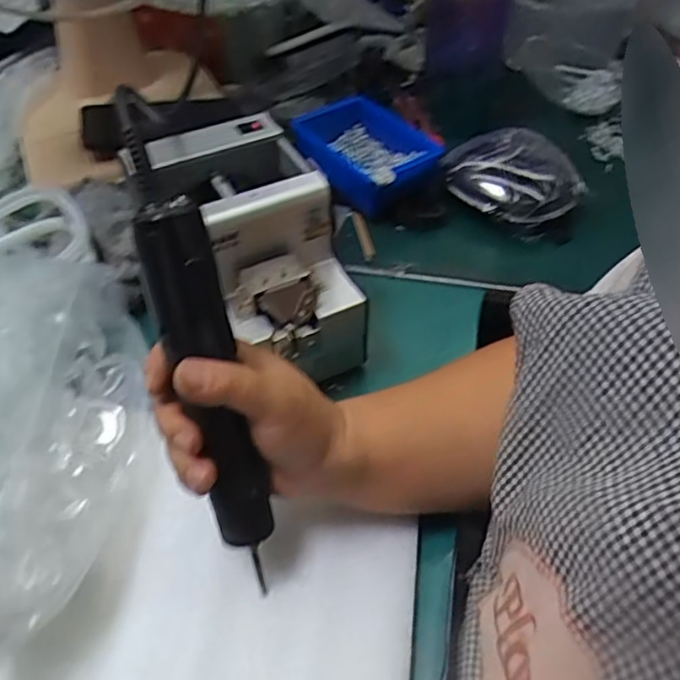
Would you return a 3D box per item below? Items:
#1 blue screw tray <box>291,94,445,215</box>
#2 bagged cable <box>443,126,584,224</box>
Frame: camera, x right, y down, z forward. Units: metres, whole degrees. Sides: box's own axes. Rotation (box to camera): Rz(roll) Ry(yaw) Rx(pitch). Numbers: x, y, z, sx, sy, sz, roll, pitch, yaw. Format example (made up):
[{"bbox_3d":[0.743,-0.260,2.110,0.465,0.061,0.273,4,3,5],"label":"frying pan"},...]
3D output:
[{"bbox_3d":[0.030,-0.205,0.676,0.110,0.048,0.154,-28,55,-21],"label":"blue screw tray"},{"bbox_3d":[0.178,-0.168,0.638,0.115,0.044,0.121,-24,53,-18],"label":"bagged cable"}]

